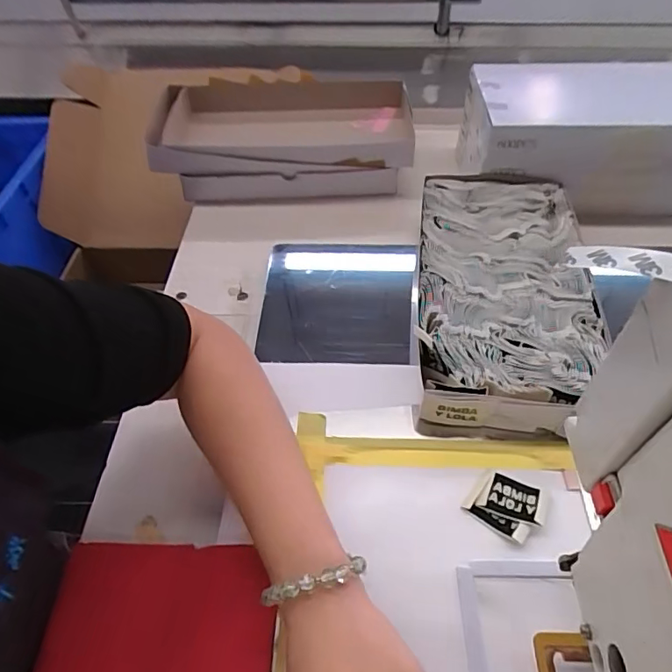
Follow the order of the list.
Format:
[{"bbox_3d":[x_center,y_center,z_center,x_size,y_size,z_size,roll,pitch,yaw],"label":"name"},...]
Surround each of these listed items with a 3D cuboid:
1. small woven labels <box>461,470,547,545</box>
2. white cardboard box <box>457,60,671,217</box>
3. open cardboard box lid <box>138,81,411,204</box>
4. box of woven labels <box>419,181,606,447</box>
[{"bbox_3d":[0.129,0.125,0.382,0.051,0.010,0.046,29,58,22],"label":"small woven labels"},{"bbox_3d":[0.330,-0.256,0.624,0.321,0.095,0.155,1,52,2],"label":"white cardboard box"},{"bbox_3d":[-0.068,-0.265,0.687,0.330,0.085,0.174,-1,52,0],"label":"open cardboard box lid"},{"bbox_3d":[0.164,-0.048,0.504,0.161,0.041,0.320,5,52,6],"label":"box of woven labels"}]

